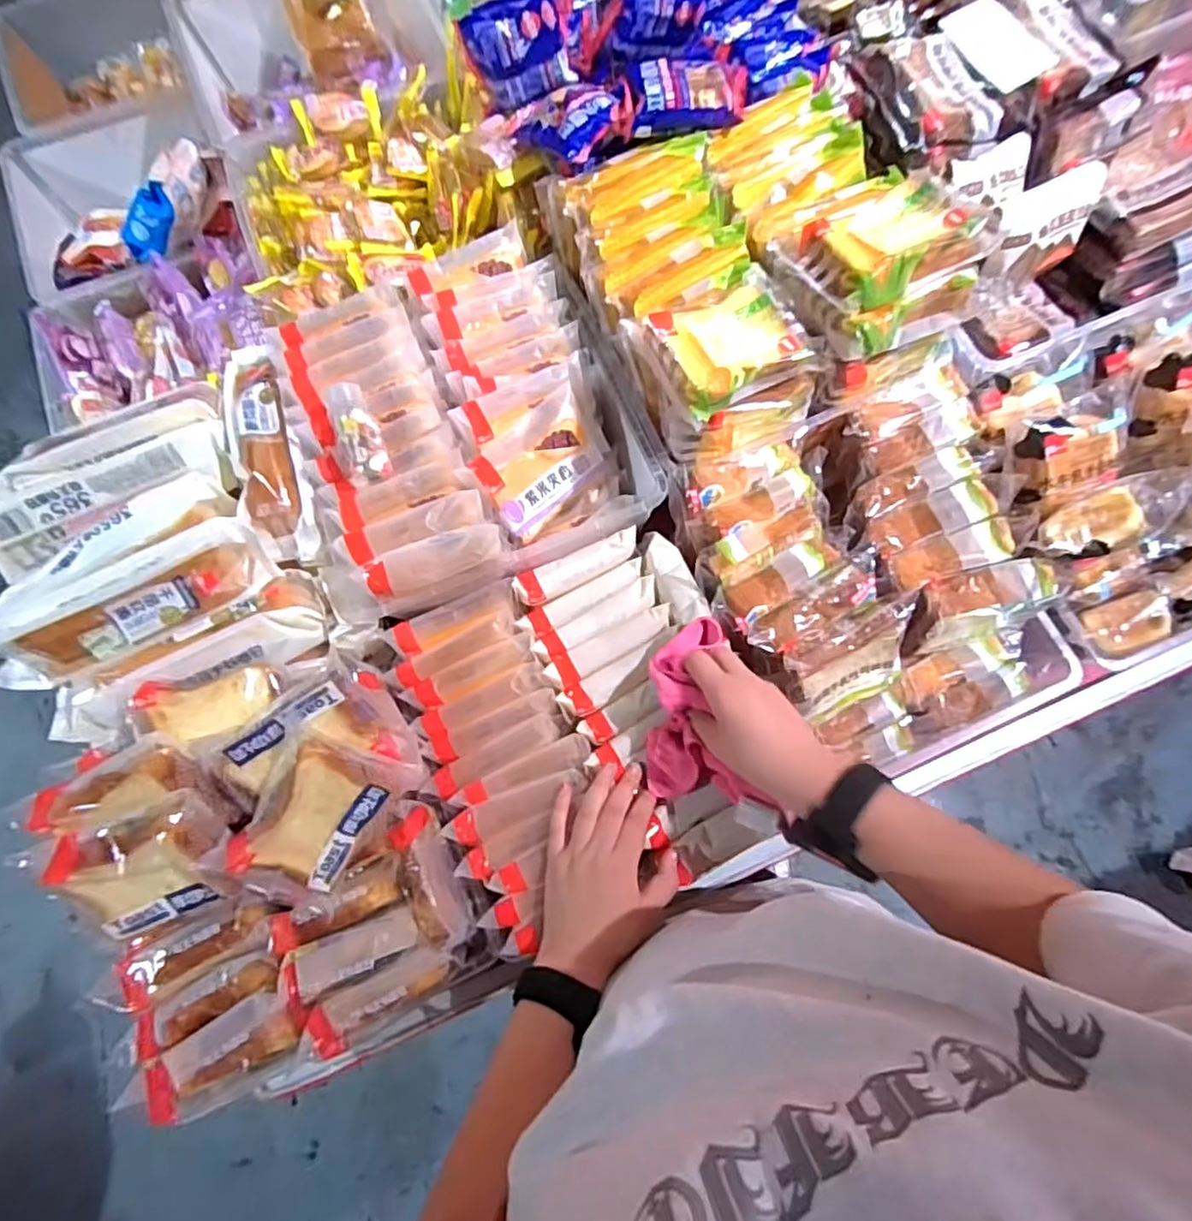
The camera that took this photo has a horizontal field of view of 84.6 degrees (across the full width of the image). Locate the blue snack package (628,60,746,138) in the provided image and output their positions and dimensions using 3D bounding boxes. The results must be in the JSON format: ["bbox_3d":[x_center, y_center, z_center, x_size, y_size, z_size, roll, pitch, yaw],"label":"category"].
[{"bbox_3d":[0.087,-0.478,0.606,0.106,0.027,0.078,-3,72,2],"label":"blue snack package"}]

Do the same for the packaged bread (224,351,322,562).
[{"bbox_3d":[-0.320,-0.163,0.634,0.065,0.042,0.251,-19,73,-4],"label":"packaged bread"}]

